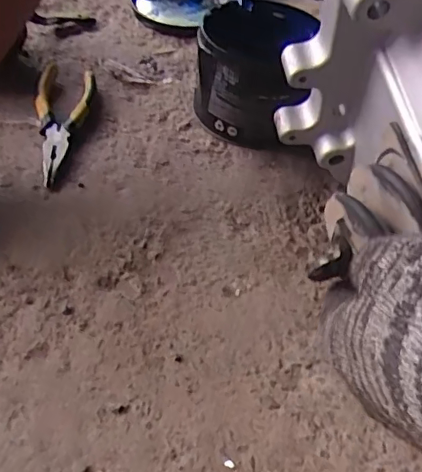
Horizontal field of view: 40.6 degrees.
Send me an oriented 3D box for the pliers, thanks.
[{"bbox_3d":[-0.142,-0.113,0.543,0.052,0.019,0.174,1,48,-7],"label":"pliers"}]

